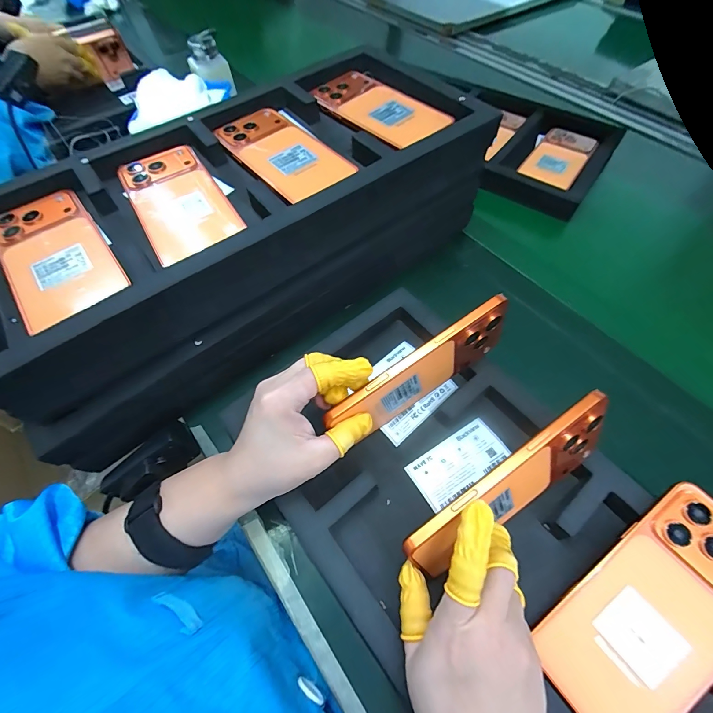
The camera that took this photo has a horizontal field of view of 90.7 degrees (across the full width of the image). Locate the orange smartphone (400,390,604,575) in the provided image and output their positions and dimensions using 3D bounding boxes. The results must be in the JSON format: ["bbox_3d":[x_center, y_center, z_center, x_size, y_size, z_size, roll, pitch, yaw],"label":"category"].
[{"bbox_3d":[0.104,0.093,0.239,0.154,0.075,0.012,-34,44,-5],"label":"orange smartphone"}]

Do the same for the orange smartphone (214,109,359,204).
[{"bbox_3d":[-0.075,-0.204,0.352,0.069,0.015,0.166,-39,68,-8],"label":"orange smartphone"}]

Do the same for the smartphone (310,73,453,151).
[{"bbox_3d":[0.024,-0.270,0.382,0.074,0.014,0.167,-38,67,-20],"label":"smartphone"}]

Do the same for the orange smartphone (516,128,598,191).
[{"bbox_3d":[0.299,-0.295,0.517,0.074,0.009,0.141,32,65,17],"label":"orange smartphone"}]

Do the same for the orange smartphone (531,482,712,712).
[{"bbox_3d":[0.193,0.163,0.225,0.158,0.007,0.075,-41,66,-7],"label":"orange smartphone"}]

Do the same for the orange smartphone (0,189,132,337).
[{"bbox_3d":[-0.253,-0.086,0.295,0.075,0.014,0.144,-34,66,-18],"label":"orange smartphone"}]

